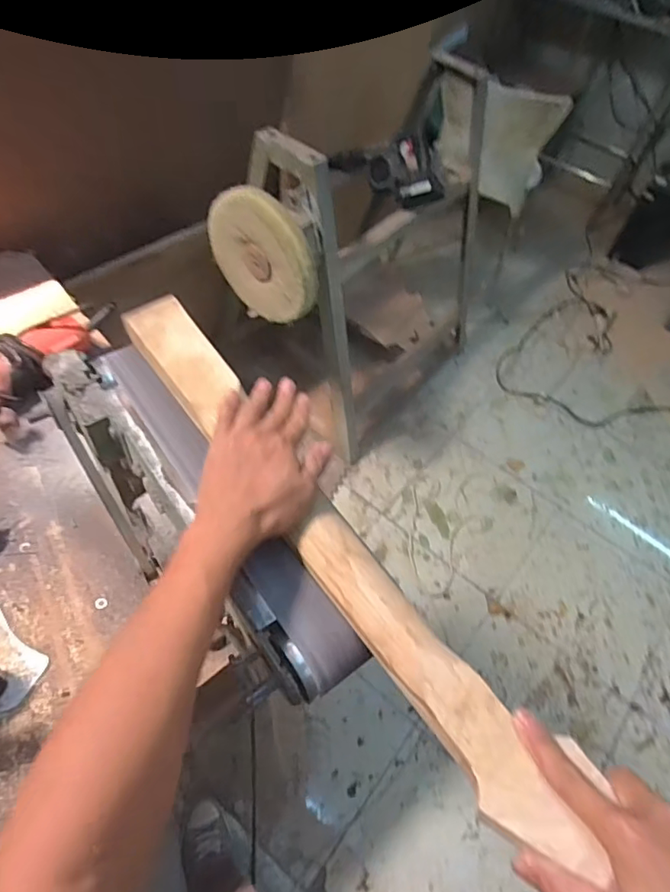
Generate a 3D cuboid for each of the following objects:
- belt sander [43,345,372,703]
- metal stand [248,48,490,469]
[{"bbox_3d":[-0.135,0.067,0.551,0.150,0.146,0.424,-30,64,-25],"label":"belt sander"},{"bbox_3d":[0.159,-0.498,1.559,0.369,0.870,0.725,37,58,18],"label":"metal stand"}]

